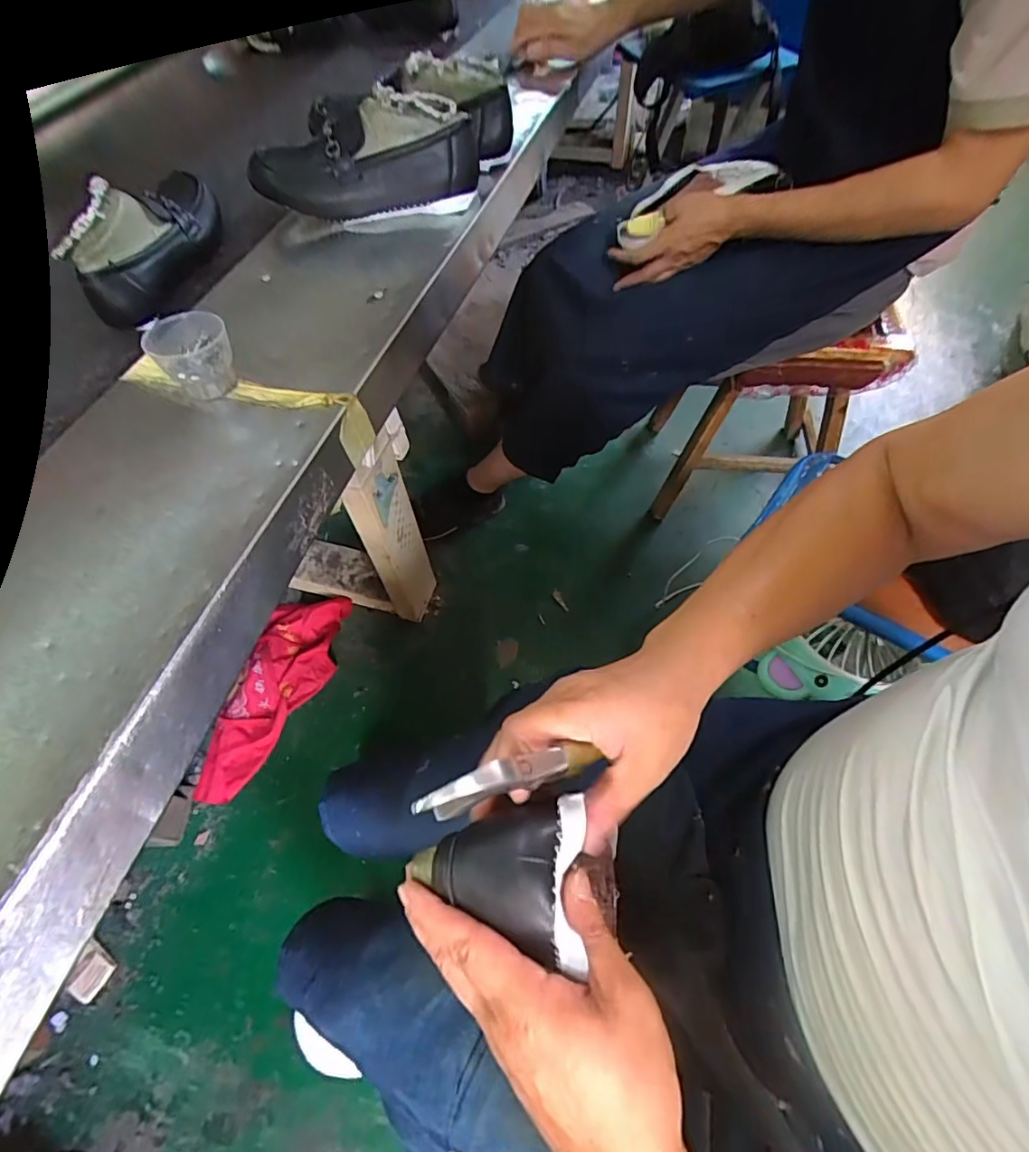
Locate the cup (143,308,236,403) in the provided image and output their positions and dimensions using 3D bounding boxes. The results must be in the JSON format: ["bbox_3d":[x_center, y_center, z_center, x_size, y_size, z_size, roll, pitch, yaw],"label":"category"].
[{"bbox_3d":[-0.271,-0.188,0.467,0.061,0.051,0.060,-1,58,2],"label":"cup"}]

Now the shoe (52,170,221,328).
[{"bbox_3d":[-0.408,-0.387,0.609,0.073,0.086,0.213,5,59,6],"label":"shoe"}]

